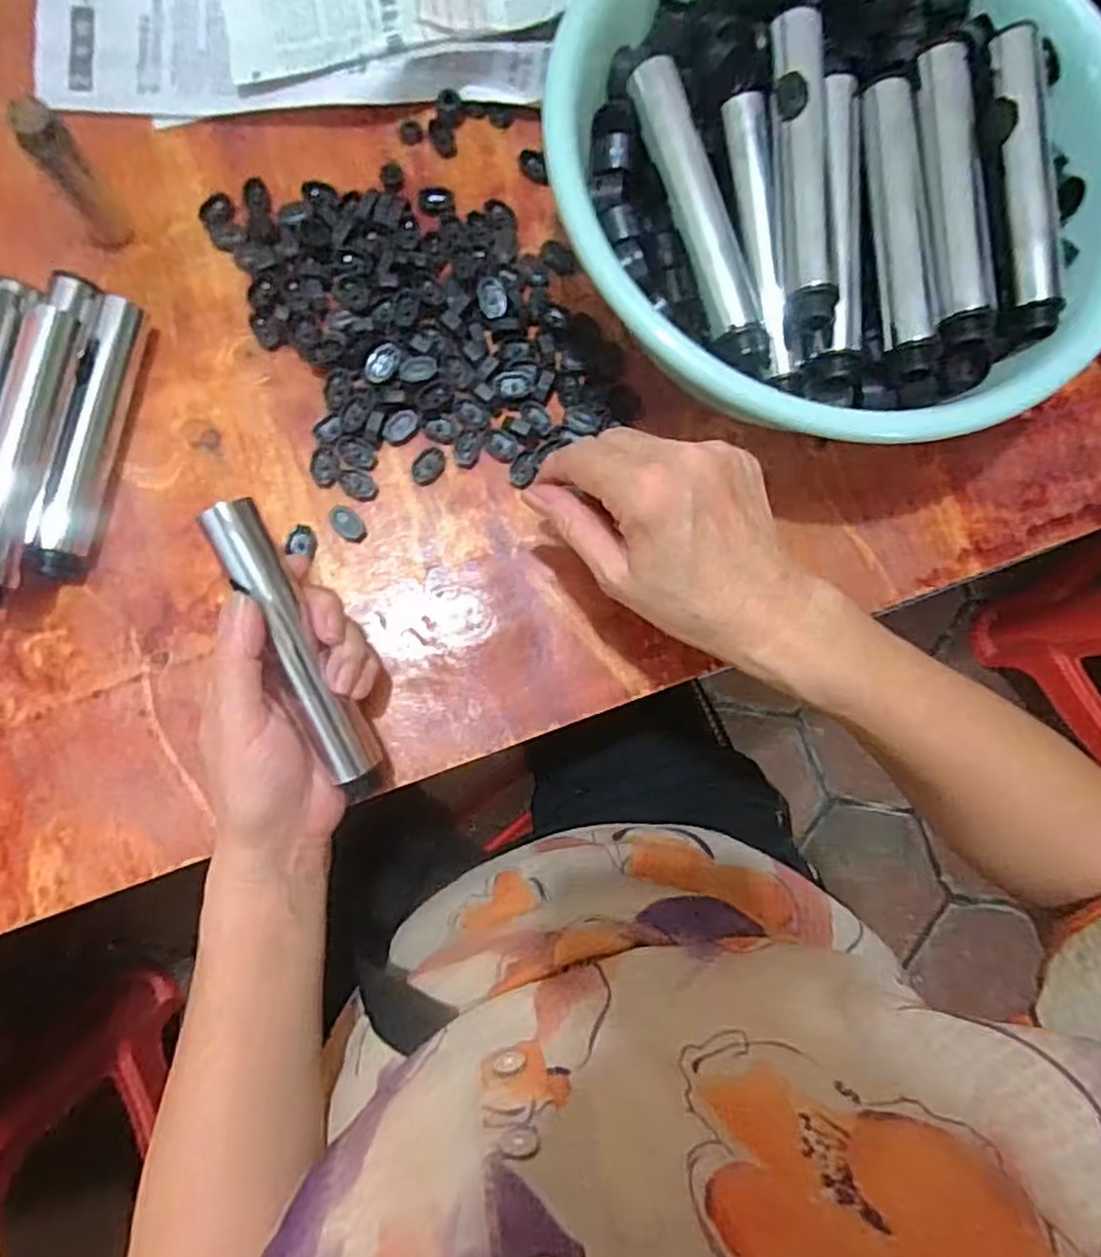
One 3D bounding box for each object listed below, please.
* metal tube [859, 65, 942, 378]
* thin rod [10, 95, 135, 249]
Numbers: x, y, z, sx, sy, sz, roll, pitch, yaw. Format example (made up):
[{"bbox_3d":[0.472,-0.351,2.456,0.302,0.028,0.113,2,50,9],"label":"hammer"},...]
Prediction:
[{"bbox_3d":[0.173,-0.200,0.356,0.025,0.025,0.151,-3,83,-6],"label":"metal tube"},{"bbox_3d":[-0.244,-0.230,0.362,0.022,0.079,0.016,-37,87,-8],"label":"thin rod"}]

